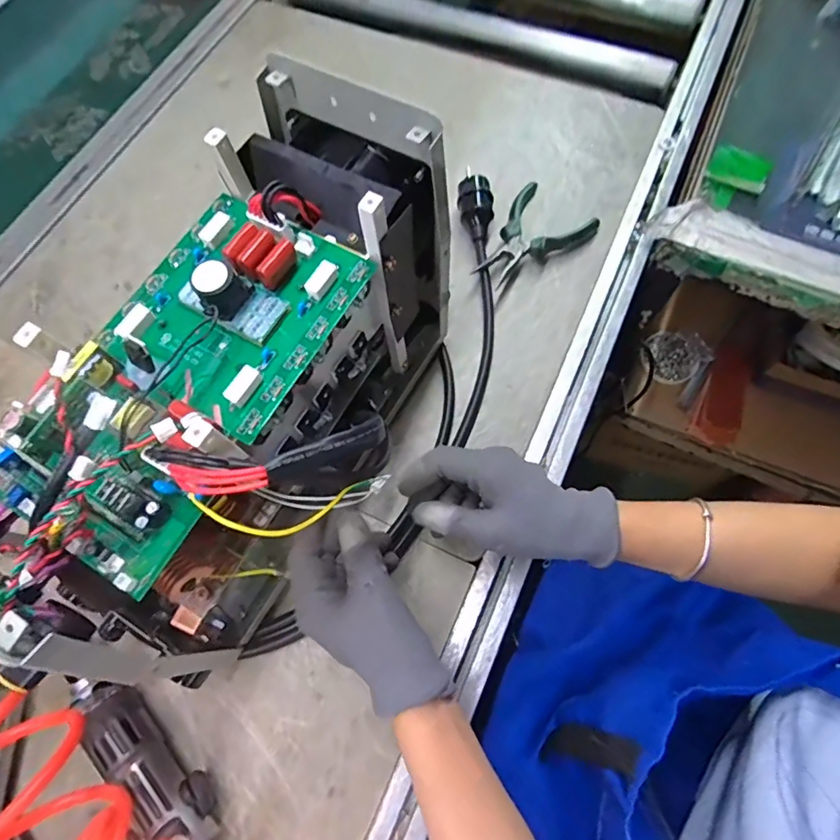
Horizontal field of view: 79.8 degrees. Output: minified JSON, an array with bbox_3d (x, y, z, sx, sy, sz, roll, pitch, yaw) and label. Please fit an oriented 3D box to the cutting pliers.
[{"bbox_3d":[0.123,-0.195,0.541,0.093,0.025,0.138,34,74,14],"label":"cutting pliers"}]

